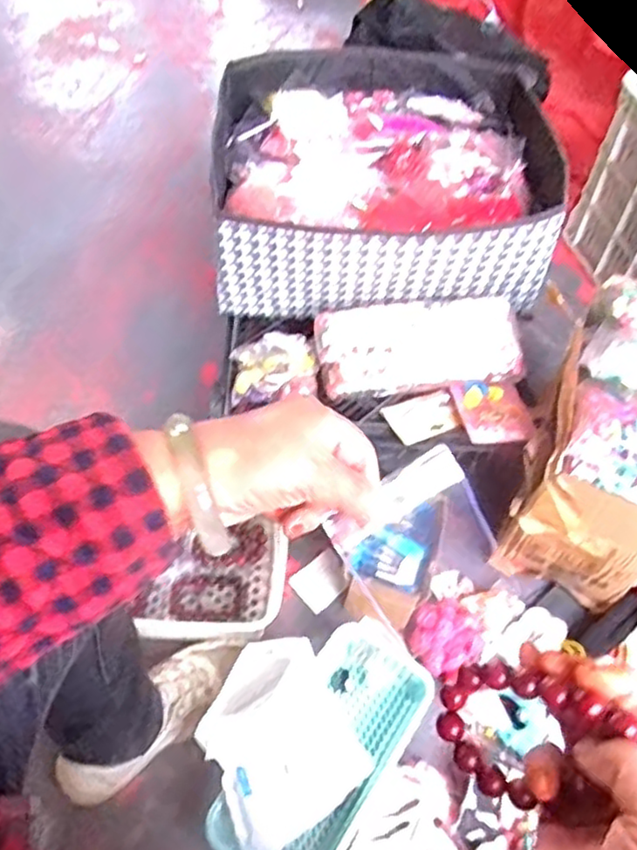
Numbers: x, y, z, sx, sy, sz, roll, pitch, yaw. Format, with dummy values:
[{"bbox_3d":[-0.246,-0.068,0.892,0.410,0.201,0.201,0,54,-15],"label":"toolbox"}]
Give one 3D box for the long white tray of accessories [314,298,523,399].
[{"bbox_3d":[0.113,-0.092,0.767,0.226,0.062,0.096,-8,57,-8],"label":"long white tray of accessories"}]

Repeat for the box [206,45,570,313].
[{"bbox_3d":[0.077,-0.308,0.845,0.393,0.166,0.358,2,56,-1],"label":"box"}]

